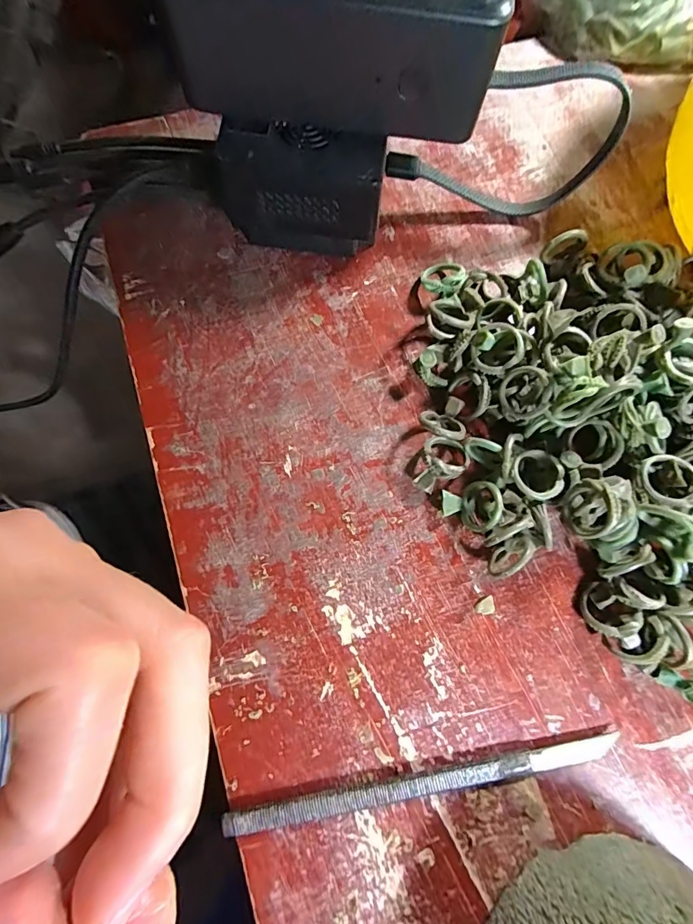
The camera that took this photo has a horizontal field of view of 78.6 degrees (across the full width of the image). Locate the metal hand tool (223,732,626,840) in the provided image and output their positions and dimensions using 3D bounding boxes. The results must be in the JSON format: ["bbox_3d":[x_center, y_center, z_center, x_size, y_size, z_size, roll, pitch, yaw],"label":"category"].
[{"bbox_3d":[0.033,0.134,0.176,0.164,0.006,0.010,-9,77,-3],"label":"metal hand tool"}]

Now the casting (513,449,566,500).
[{"bbox_3d":[0.086,0.006,0.189,0.022,0.004,0.023,0,77,-1],"label":"casting"}]

